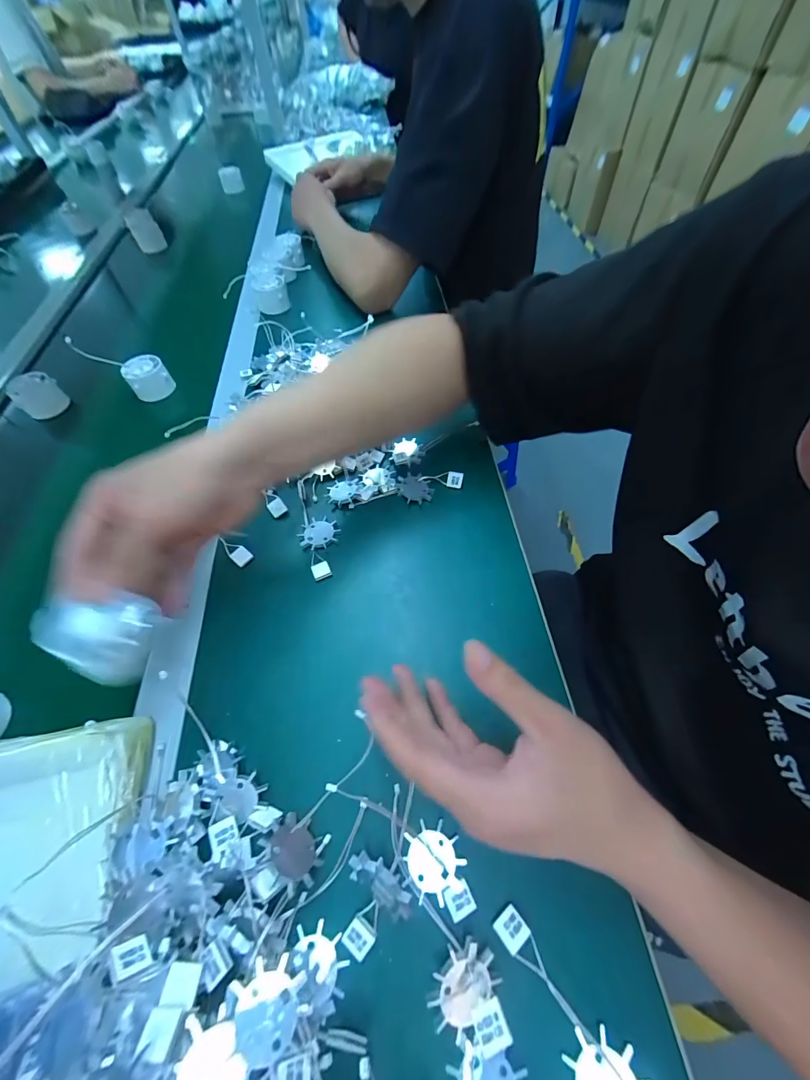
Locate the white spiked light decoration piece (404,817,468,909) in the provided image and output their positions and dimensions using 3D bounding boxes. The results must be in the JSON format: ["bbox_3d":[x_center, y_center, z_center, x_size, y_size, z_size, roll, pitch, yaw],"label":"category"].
[{"bbox_3d":[0.018,0.199,0.230,0.036,0.005,0.037,1,57,0],"label":"white spiked light decoration piece"}]

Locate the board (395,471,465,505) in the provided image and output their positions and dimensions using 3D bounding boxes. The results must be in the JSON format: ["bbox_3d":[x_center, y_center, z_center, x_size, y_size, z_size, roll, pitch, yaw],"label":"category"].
[{"bbox_3d":[0.026,-0.059,0.390,0.068,0.018,0.034,-14,58,-10],"label":"board"}]

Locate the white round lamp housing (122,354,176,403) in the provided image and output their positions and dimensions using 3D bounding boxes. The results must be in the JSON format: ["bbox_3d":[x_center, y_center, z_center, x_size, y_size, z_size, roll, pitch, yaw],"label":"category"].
[{"bbox_3d":[-0.341,-0.217,0.493,0.052,0.042,0.044,-37,64,-22],"label":"white round lamp housing"}]

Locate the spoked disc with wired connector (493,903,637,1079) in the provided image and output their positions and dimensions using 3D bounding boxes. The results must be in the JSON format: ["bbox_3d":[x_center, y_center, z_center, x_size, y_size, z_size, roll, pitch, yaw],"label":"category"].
[{"bbox_3d":[0.086,0.255,0.188,0.036,0.018,0.104,-32,63,-20],"label":"spoked disc with wired connector"}]

